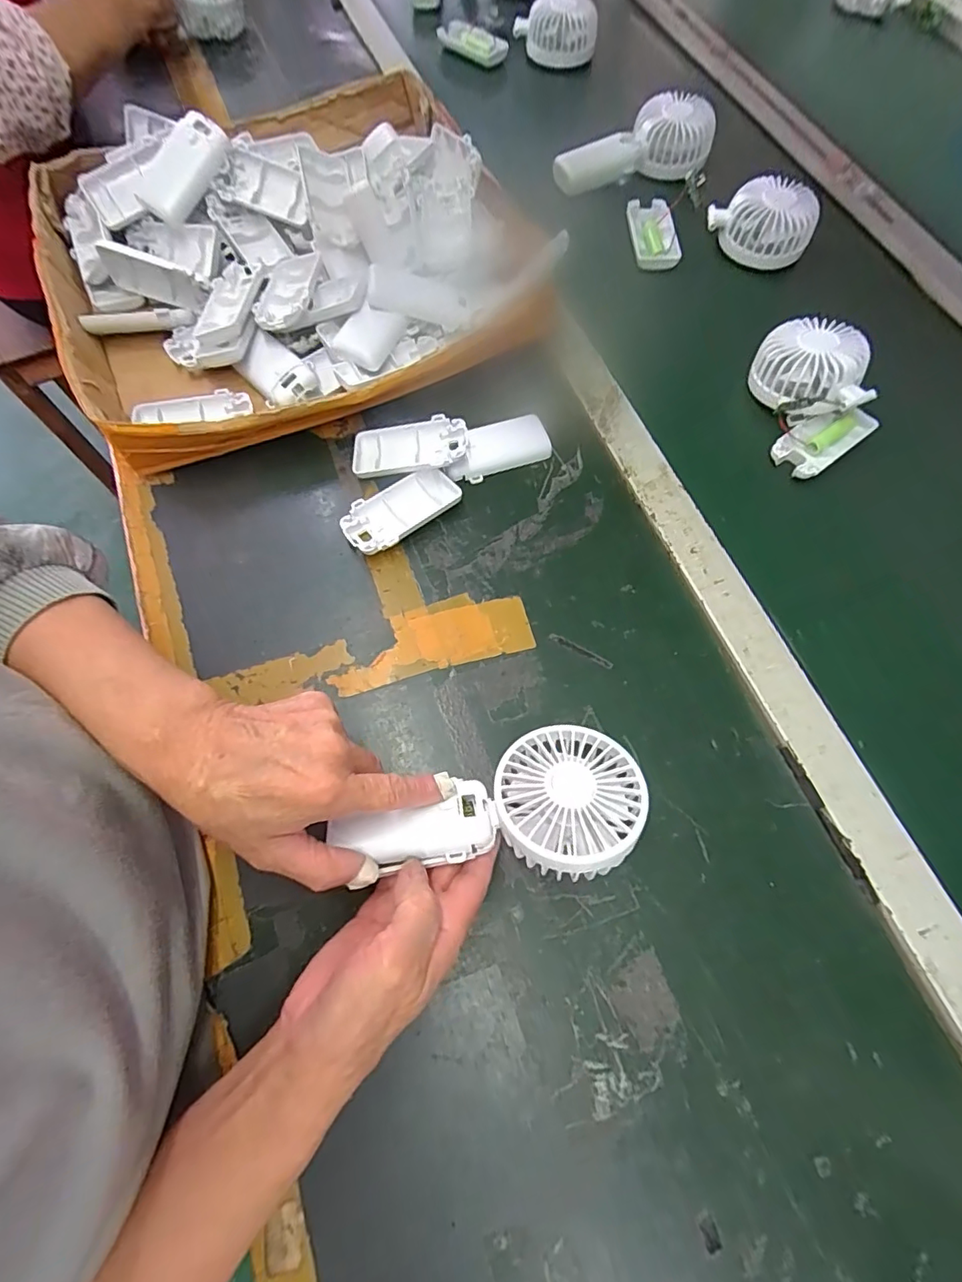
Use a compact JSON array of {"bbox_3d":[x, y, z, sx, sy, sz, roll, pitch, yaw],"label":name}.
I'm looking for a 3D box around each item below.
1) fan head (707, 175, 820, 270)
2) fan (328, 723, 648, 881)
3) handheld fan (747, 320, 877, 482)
[{"bbox_3d":[0.288,-0.424,0.537,0.079,0.046,0.077,0,69,0],"label":"fan head"},{"bbox_3d":[0.009,0.101,0.307,0.173,0.034,0.082,-12,69,-5],"label":"fan"},{"bbox_3d":[0.288,-0.215,0.460,0.085,0.059,0.132,-15,70,-5],"label":"handheld fan"}]

